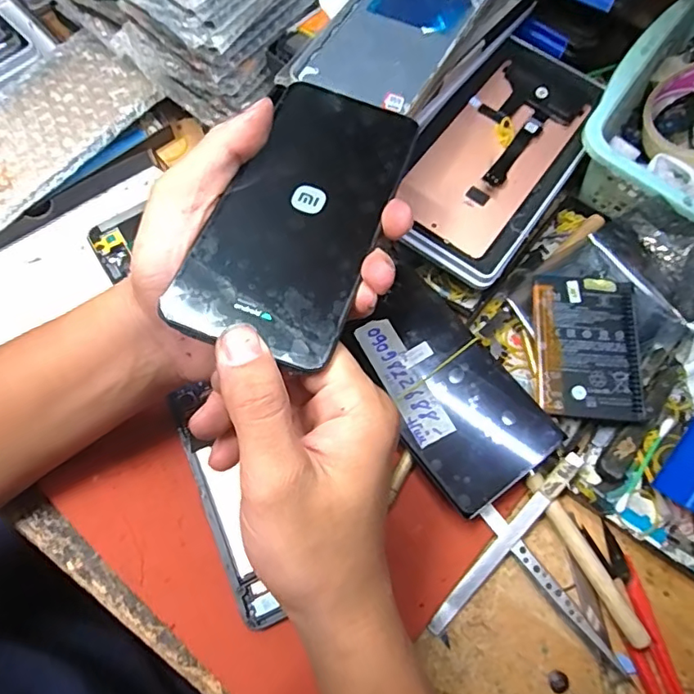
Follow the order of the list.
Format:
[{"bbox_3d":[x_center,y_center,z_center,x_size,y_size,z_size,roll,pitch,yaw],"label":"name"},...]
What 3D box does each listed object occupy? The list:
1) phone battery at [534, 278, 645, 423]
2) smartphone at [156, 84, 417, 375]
[{"bbox_3d":[0.149,0.000,0.335,0.061,0.004,0.090,3,74,2],"label":"phone battery"},{"bbox_3d":[-0.020,-0.064,0.251,0.072,0.006,0.152,19,64,4],"label":"smartphone"}]

